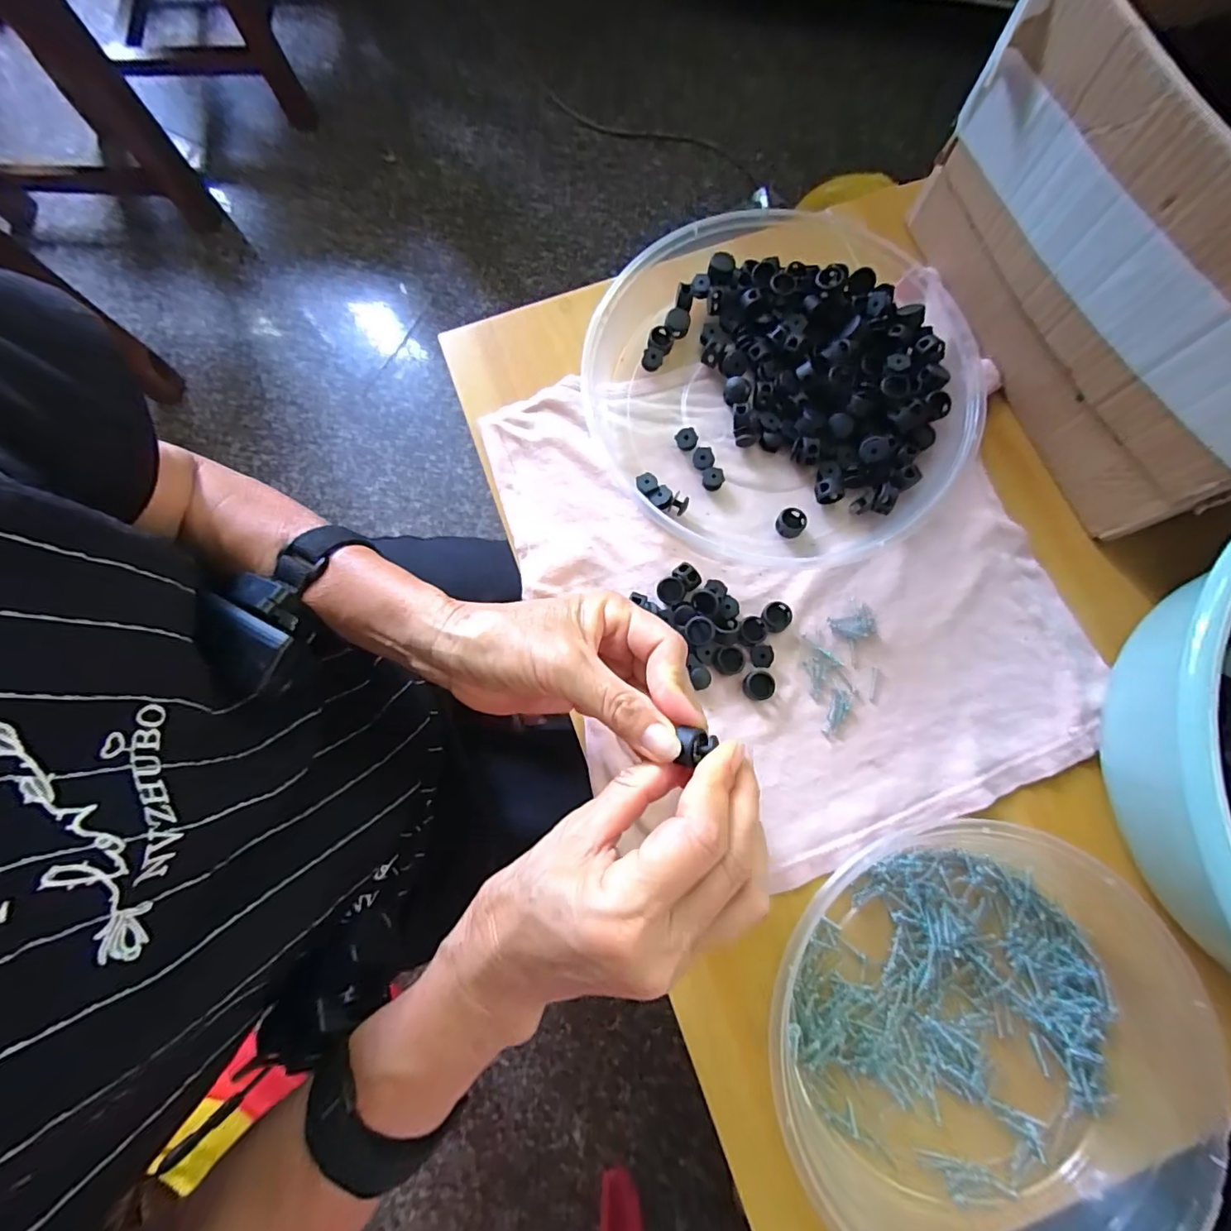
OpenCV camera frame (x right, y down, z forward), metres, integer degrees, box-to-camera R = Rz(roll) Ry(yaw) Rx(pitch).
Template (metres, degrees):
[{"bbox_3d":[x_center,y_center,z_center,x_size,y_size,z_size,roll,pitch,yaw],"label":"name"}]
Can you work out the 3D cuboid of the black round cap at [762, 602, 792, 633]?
[{"bbox_3d":[0.098,0.001,0.314,0.017,0.007,0.017,0,78,1],"label":"black round cap"}]

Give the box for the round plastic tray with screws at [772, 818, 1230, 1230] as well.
[{"bbox_3d":[0.179,0.210,0.255,0.206,0.034,0.194,0,78,1],"label":"round plastic tray with screws"}]

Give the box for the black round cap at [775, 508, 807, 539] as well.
[{"bbox_3d":[0.109,-0.057,0.325,0.017,0.010,0.019,38,82,9],"label":"black round cap"}]

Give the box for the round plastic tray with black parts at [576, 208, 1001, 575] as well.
[{"bbox_3d":[0.108,-0.149,0.329,0.223,0.036,0.230,0,78,1],"label":"round plastic tray with black parts"}]

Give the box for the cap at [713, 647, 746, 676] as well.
[{"bbox_3d":[0.067,0.027,0.308,0.018,0.005,0.016,2,78,2],"label":"cap"}]

